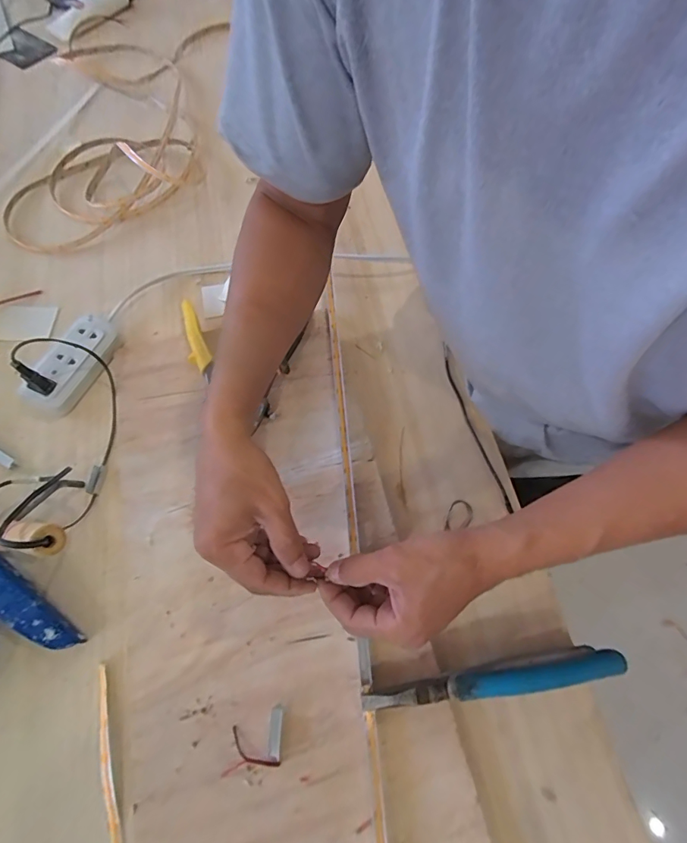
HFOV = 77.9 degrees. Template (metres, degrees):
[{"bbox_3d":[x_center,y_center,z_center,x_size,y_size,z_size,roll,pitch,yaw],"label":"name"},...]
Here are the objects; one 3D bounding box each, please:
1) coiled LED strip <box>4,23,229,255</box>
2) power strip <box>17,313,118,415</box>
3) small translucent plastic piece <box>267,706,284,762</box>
[{"bbox_3d":[-0.334,-0.488,0.656,0.206,0.042,0.483,0,66,0],"label":"coiled LED strip"},{"bbox_3d":[-0.305,-0.068,0.477,0.057,0.021,0.119,21,67,8],"label":"power strip"},{"bbox_3d":[-0.055,0.252,0.344,0.010,0.004,0.035,5,66,1],"label":"small translucent plastic piece"}]

